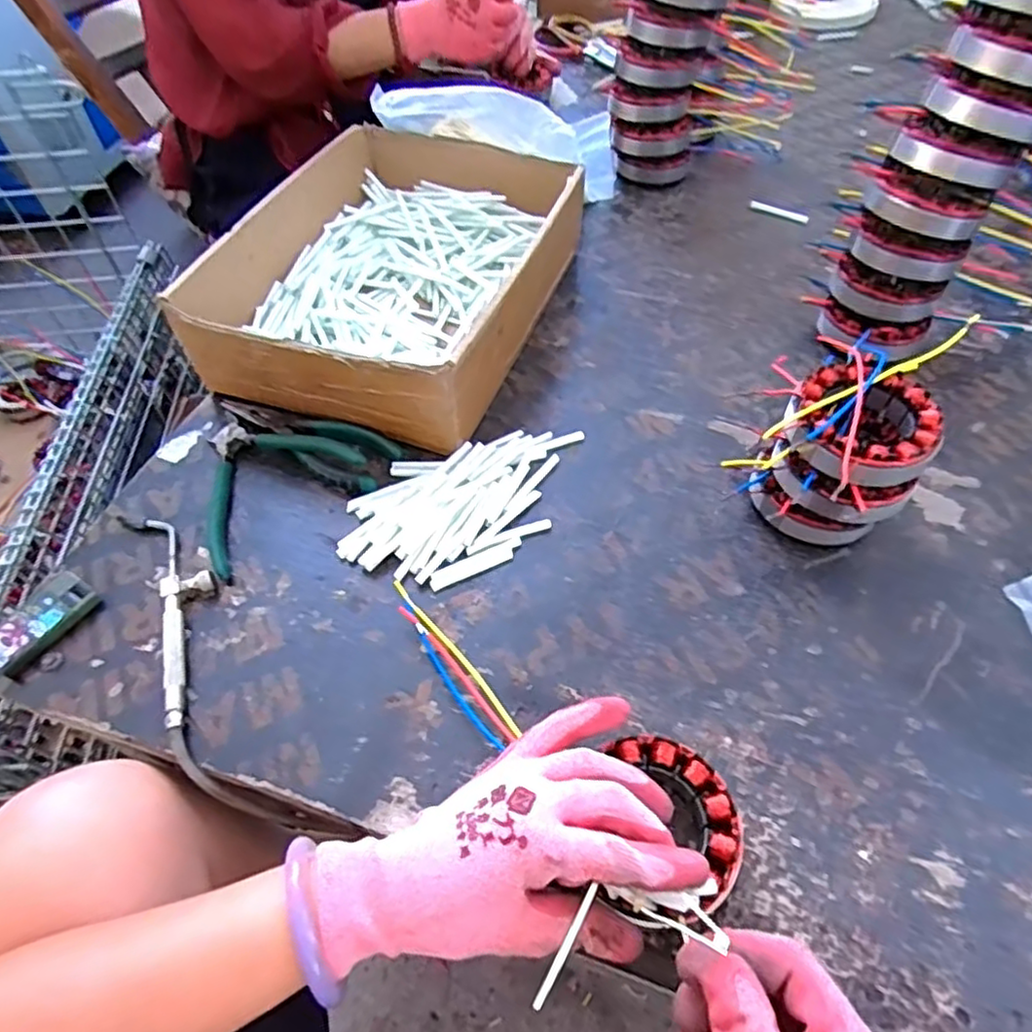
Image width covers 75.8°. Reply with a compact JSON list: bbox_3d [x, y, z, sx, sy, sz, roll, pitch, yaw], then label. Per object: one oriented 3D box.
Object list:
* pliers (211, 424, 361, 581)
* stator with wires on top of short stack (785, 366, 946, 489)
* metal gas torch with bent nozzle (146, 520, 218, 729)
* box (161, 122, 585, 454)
[{"bbox_3d":[-0.191,-0.033,0.490,0.121,0.031,0.122,-35,59,-22],"label":"pliers"},{"bbox_3d":[0.215,-0.057,0.419,0.090,0.038,0.089,-10,53,-6],"label":"stator with wires on top of short stack"},{"bbox_3d":[-0.215,0.060,0.434,0.037,0.014,0.158,-18,55,-12],"label":"metal gas torch with bent nozzle"},{"bbox_3d":[-0.096,-0.216,0.592,0.245,0.096,0.337,19,56,15],"label":"box"}]

